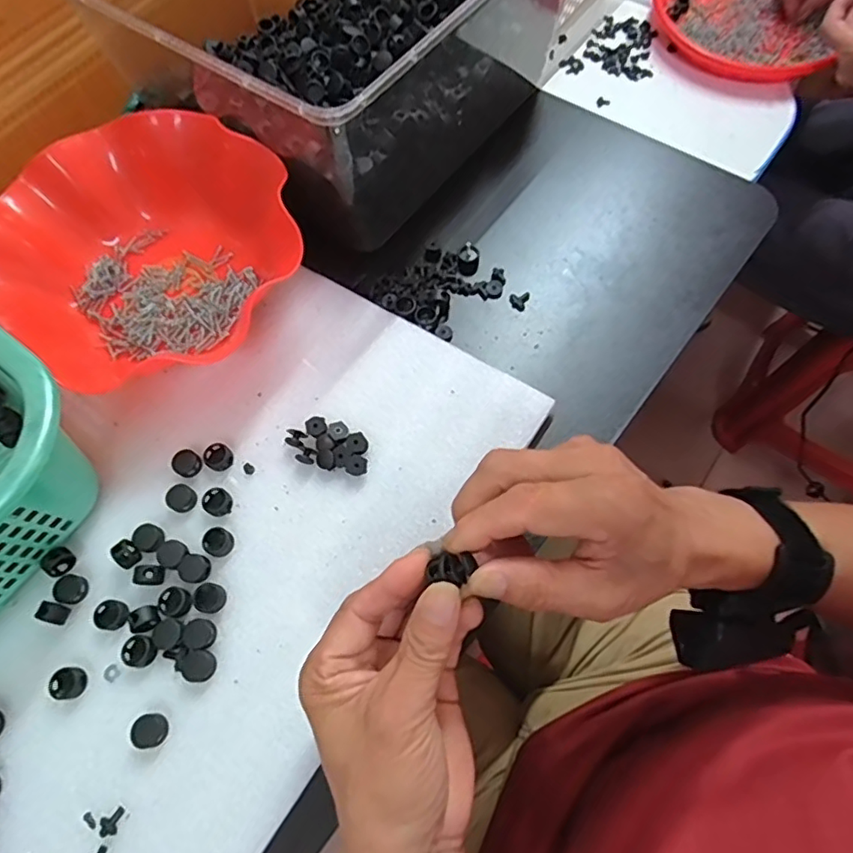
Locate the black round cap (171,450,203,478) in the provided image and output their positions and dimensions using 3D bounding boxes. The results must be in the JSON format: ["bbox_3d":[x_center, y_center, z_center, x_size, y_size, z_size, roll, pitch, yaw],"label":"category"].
[{"bbox_3d":[-0.158,0.025,0.376,0.019,0.007,0.016,36,74,17],"label":"black round cap"}]

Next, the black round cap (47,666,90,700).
[{"bbox_3d":[-0.205,0.147,0.327,0.020,0.007,0.017,-11,67,-1],"label":"black round cap"}]

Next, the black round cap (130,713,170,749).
[{"bbox_3d":[-0.153,0.168,0.316,0.017,0.010,0.017,-1,67,3],"label":"black round cap"}]

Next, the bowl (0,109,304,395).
[{"bbox_3d":[-0.209,-0.133,0.412,0.210,0.065,0.204,-37,70,-12],"label":"bowl"}]

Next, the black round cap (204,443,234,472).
[{"bbox_3d":[-0.138,0.020,0.377,0.018,0.007,0.017,-1,67,3],"label":"black round cap"}]

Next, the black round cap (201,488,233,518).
[{"bbox_3d":[-0.135,0.049,0.367,0.017,0.006,0.019,-40,70,-13],"label":"black round cap"}]

